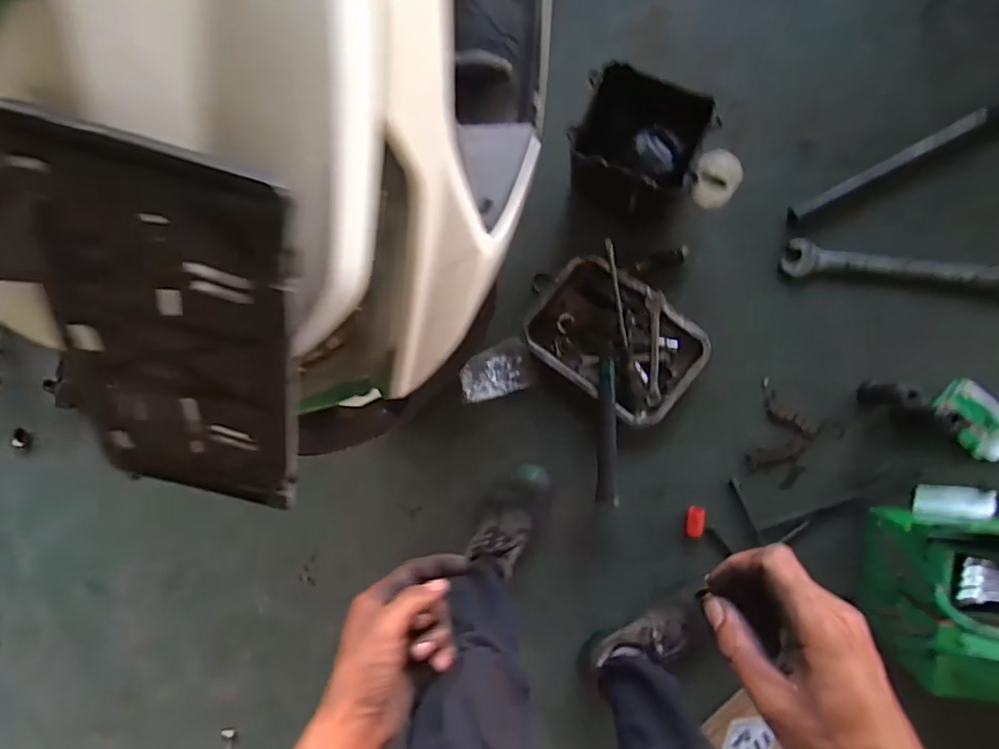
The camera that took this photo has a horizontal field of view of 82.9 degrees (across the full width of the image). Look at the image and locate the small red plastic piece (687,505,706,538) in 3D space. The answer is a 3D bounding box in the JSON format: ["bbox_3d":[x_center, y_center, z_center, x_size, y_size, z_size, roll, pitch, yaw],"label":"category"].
[{"bbox_3d":[0.357,0.269,1.029,0.029,0.019,0.056,6,92,6],"label":"small red plastic piece"}]

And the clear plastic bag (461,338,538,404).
[{"bbox_3d":[-0.005,-0.005,1.041,0.138,0.042,0.094,-22,89,6],"label":"clear plastic bag"}]

